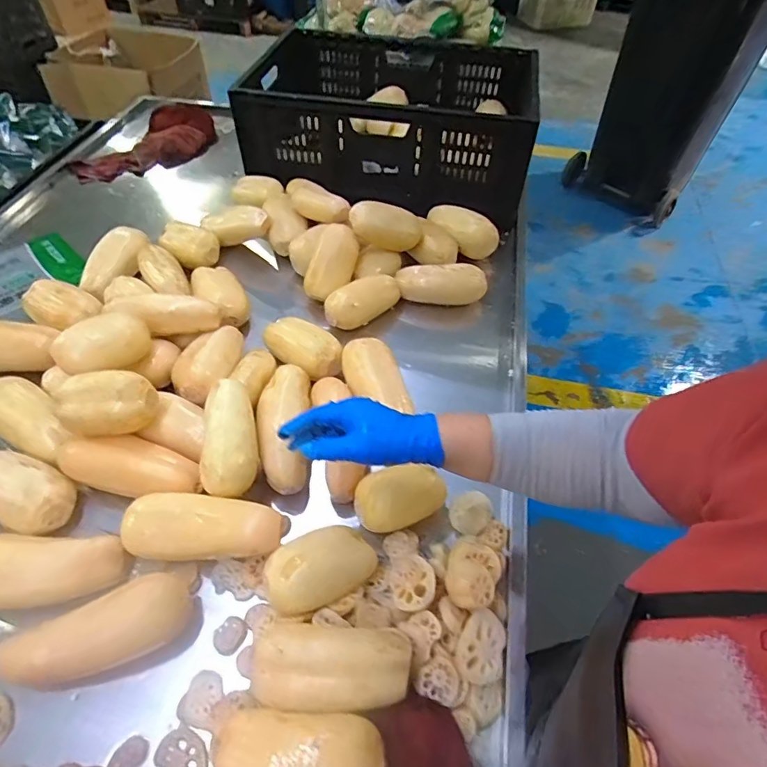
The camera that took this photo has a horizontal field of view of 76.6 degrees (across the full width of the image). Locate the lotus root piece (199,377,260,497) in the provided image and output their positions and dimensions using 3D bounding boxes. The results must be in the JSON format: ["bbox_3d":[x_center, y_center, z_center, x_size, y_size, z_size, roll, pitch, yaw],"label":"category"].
[{"bbox_3d":[-0.196,0.068,0.619,0.070,0.063,0.148,-4,74,-7],"label":"lotus root piece"}]

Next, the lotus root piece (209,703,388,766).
[{"bbox_3d":[-0.076,0.348,0.449,0.161,0.081,0.082,6,52,3],"label":"lotus root piece"}]

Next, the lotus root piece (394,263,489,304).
[{"bbox_3d":[0.109,-0.190,0.900,0.163,0.064,0.058,6,52,3],"label":"lotus root piece"}]

